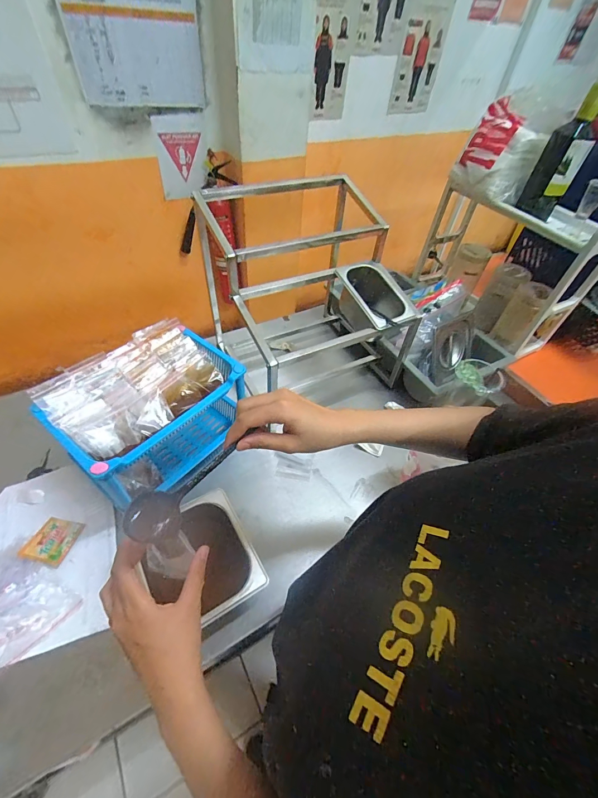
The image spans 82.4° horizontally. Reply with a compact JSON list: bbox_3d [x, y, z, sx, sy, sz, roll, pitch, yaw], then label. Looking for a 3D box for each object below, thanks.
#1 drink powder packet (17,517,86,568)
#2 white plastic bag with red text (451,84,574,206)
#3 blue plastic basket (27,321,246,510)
[{"bbox_3d":[-0.432,0.247,0.601,0.073,0.019,0.076,13,51,5],"label":"drink powder packet"},{"bbox_3d":[0.456,-0.555,0.750,0.095,0.173,0.148,-35,62,-29],"label":"white plastic bag with red text"},{"bbox_3d":[-0.281,0.027,0.663,0.211,0.196,0.293,33,55,20],"label":"blue plastic basket"}]

